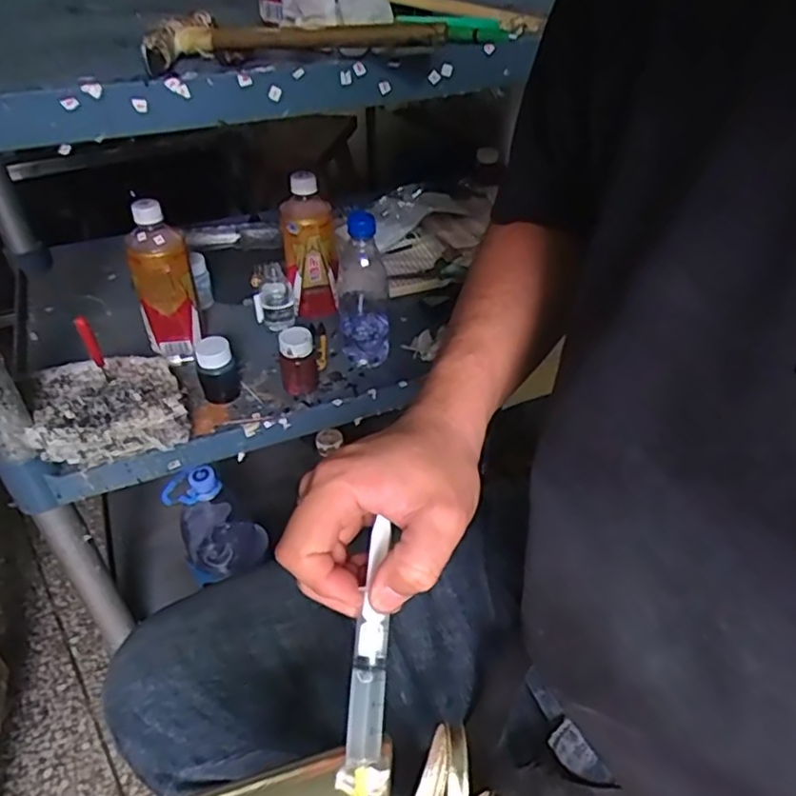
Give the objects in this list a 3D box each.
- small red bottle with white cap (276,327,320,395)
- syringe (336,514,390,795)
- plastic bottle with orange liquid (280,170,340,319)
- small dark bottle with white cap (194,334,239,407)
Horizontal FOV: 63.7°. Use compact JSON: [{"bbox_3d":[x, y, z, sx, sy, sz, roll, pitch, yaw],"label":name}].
[{"bbox_3d":[-0.111,-0.040,0.714,0.038,0.073,0.034,-11,41,-12],"label":"small red bottle with white cap"},{"bbox_3d":[-0.014,0.132,0.323,0.021,0.012,0.135,2,74,4],"label":"syringe"},{"bbox_3d":[-0.109,-0.190,0.798,0.062,0.178,0.055,-5,41,-6],"label":"plastic bottle with orange liquid"},{"bbox_3d":[-0.197,-0.029,0.702,0.039,0.072,0.031,-12,42,-13],"label":"small dark bottle with white cap"}]

